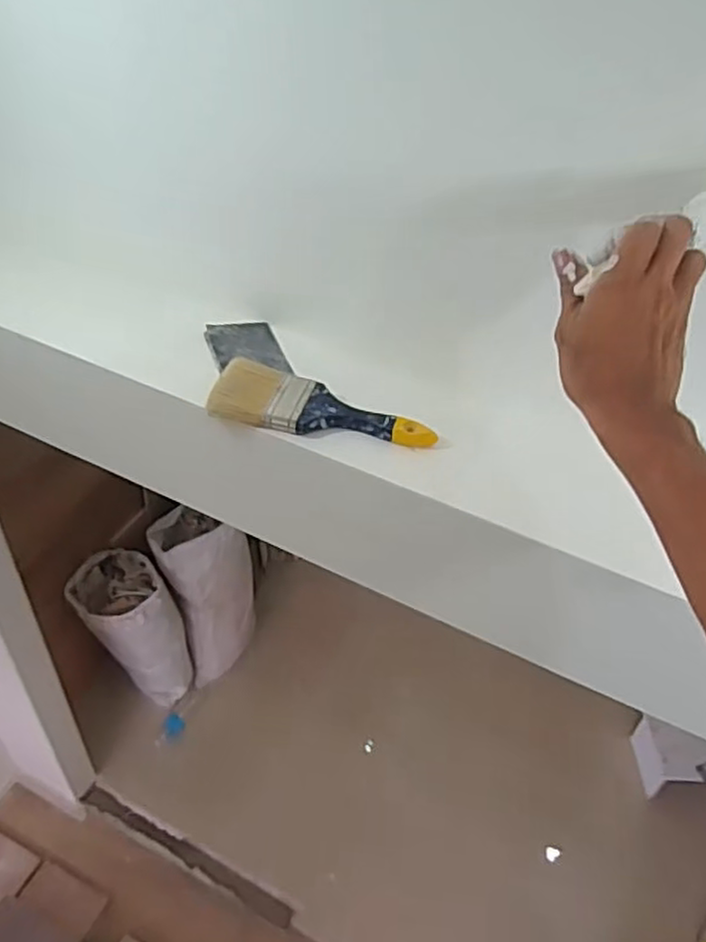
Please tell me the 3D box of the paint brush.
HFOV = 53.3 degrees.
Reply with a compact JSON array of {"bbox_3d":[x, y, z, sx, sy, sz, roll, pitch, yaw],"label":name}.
[{"bbox_3d":[-0.029,-0.061,0.701,0.222,0.017,0.068,15,62,5],"label":"paint brush"}]

